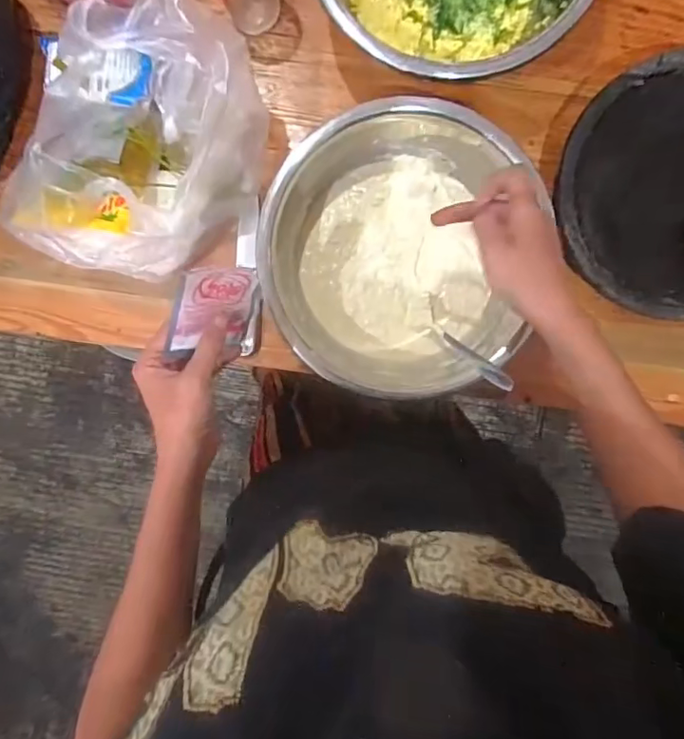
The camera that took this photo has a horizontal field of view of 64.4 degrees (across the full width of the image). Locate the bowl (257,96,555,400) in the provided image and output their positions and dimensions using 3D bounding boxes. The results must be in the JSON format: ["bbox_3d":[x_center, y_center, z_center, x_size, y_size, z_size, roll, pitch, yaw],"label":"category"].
[{"bbox_3d":[0.057,-0.114,0.546,0.254,0.084,0.263,0,95,2],"label":"bowl"}]

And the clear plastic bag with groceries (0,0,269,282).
[{"bbox_3d":[-0.181,-0.207,0.523,0.198,0.137,0.217,3,95,1],"label":"clear plastic bag with groceries"}]

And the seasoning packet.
[{"bbox_3d":[-0.102,-0.044,0.437,0.009,0.072,0.081,45,127,34],"label":"seasoning packet"}]

